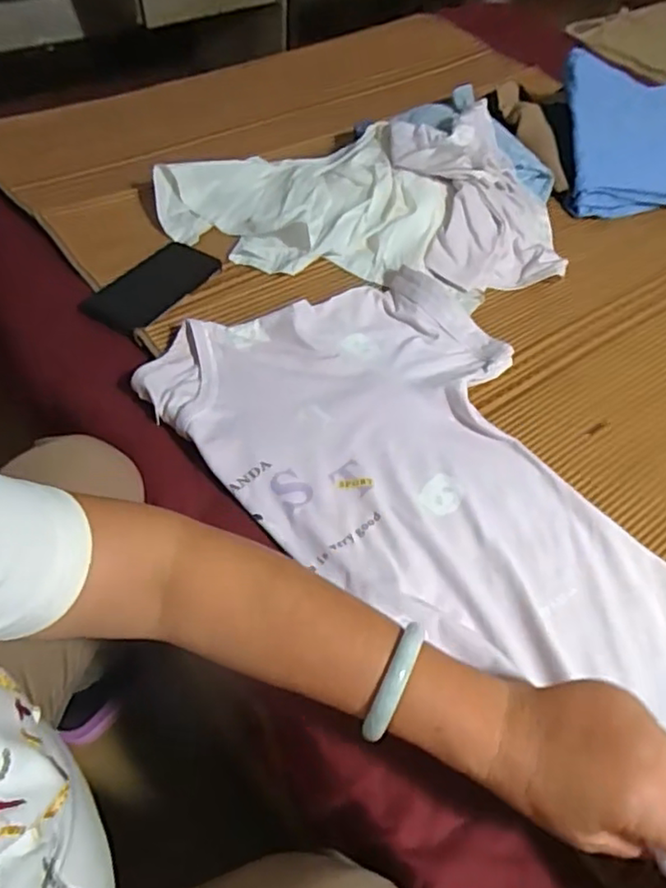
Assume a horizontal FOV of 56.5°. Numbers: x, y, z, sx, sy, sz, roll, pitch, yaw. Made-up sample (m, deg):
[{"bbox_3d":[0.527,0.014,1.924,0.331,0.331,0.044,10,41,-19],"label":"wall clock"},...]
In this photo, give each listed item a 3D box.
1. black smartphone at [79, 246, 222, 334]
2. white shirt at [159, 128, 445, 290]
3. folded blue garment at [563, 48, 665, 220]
[{"bbox_3d":[-0.208,-0.185,0.721,0.086,0.013,0.160,23,53,15],"label":"black smartphone"},{"bbox_3d":[-0.045,-0.312,0.812,0.349,0.071,0.269,-11,52,-12],"label":"white shirt"},{"bbox_3d":[0.498,-0.473,0.973,0.283,0.041,0.285,5,73,-8],"label":"folded blue garment"}]

